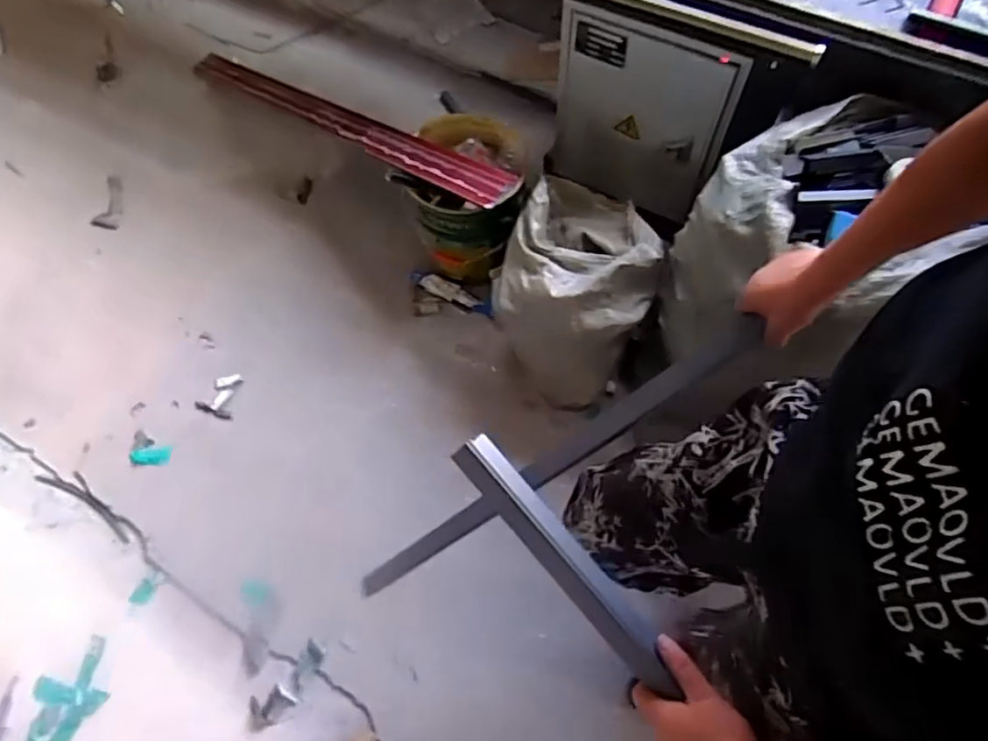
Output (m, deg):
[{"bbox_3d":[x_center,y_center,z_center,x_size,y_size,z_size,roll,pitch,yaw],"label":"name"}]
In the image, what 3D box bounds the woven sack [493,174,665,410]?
[{"bbox_3d":[0.179,-0.172,1.451,0.307,0.464,0.345,4,66,4],"label":"woven sack"}]

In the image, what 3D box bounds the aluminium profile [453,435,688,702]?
[{"bbox_3d":[0.067,0.176,0.582,0.039,0.031,0.279,-39,88,-16],"label":"aluminium profile"}]

